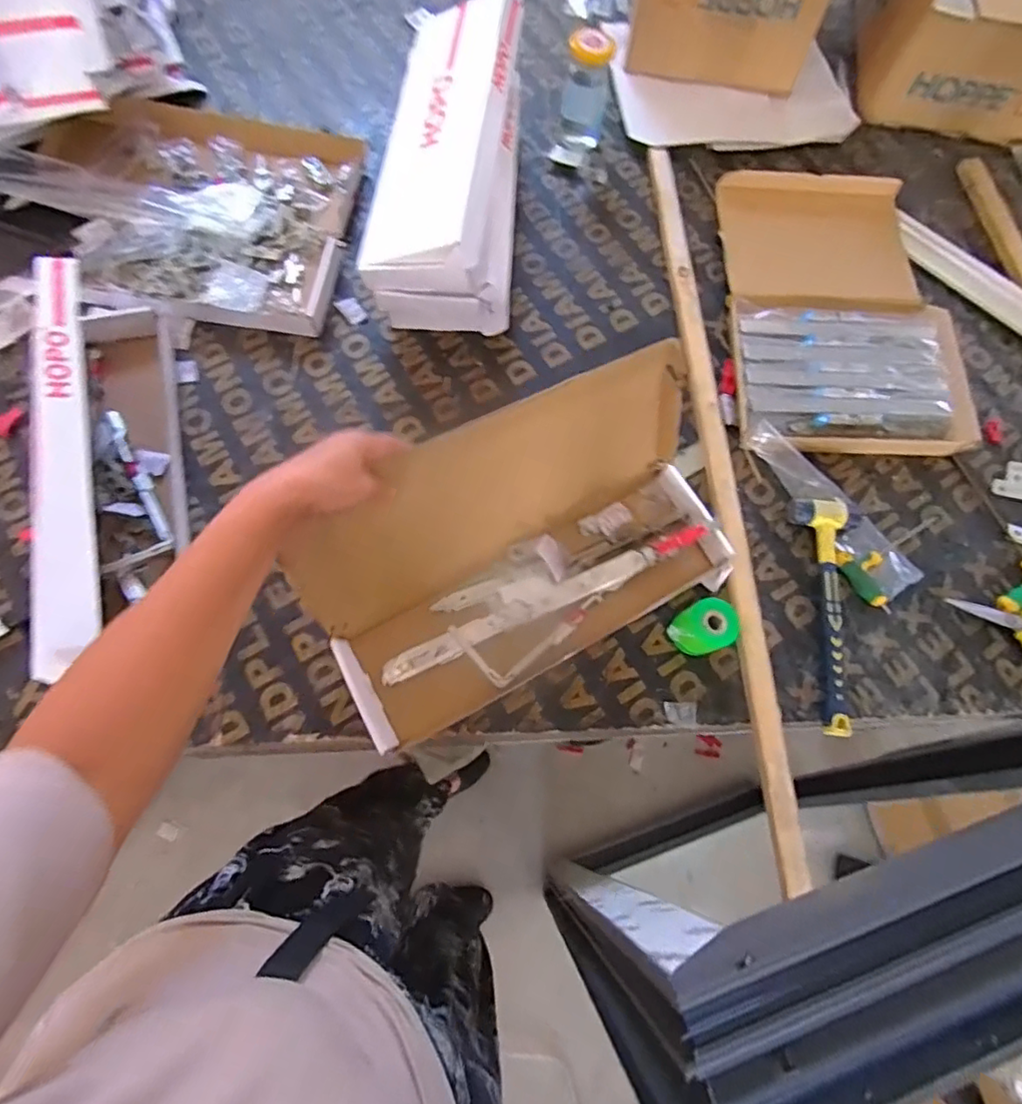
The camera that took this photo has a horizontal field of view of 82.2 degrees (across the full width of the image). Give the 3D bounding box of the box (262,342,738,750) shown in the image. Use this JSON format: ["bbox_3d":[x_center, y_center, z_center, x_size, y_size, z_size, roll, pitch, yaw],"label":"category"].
[{"bbox_3d":[0.013,0.000,0.574,0.411,0.171,0.206,-26,76,-9],"label":"box"}]

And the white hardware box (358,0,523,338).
[{"bbox_3d":[-0.067,-0.475,0.734,0.159,0.154,0.401,7,73,0],"label":"white hardware box"}]

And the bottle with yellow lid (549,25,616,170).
[{"bbox_3d":[0.098,-0.617,0.802,0.065,0.134,0.077,10,73,1],"label":"bottle with yellow lid"}]

